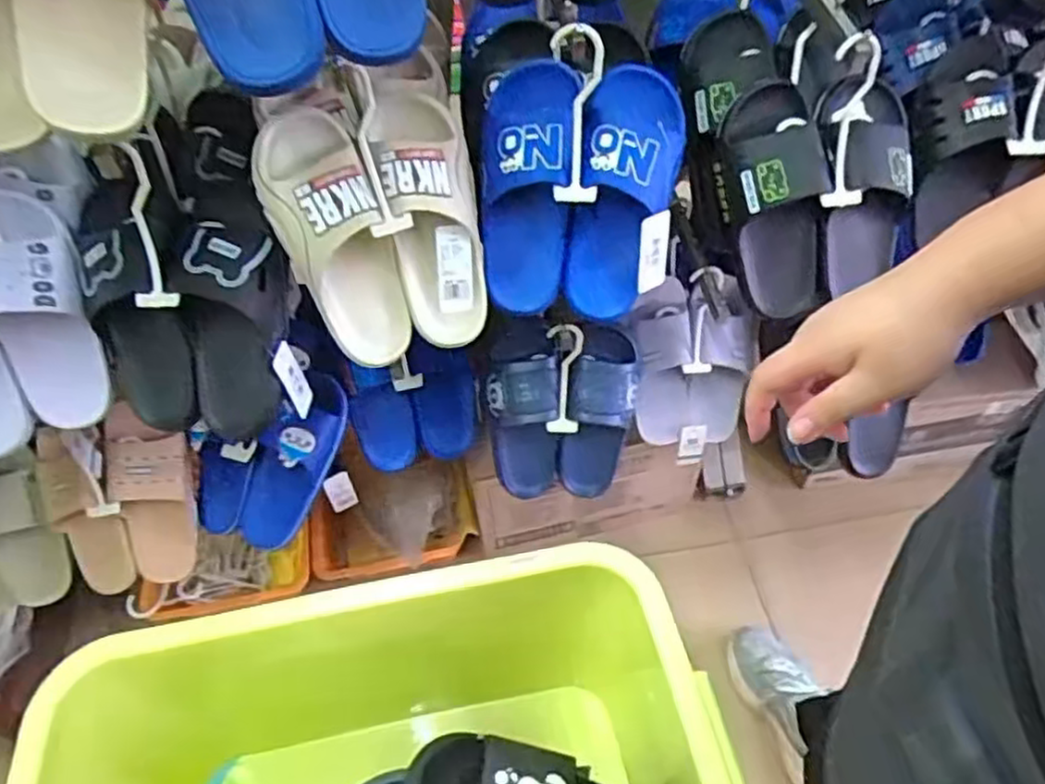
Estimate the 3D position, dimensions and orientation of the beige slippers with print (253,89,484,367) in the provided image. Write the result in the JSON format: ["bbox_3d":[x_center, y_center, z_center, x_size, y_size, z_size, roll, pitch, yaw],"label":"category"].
[{"bbox_3d":[-0.146,-0.171,0.782,0.209,0.254,0.117,-24,36,-15],"label":"beige slippers with print"}]

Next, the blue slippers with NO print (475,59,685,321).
[{"bbox_3d":[0.059,-0.219,0.801,0.206,0.205,0.161,1,51,4],"label":"blue slippers with NO print"}]

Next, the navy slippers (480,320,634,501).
[{"bbox_3d":[0.056,0.023,1.030,0.206,0.287,0.083,-4,34,2],"label":"navy slippers"}]

